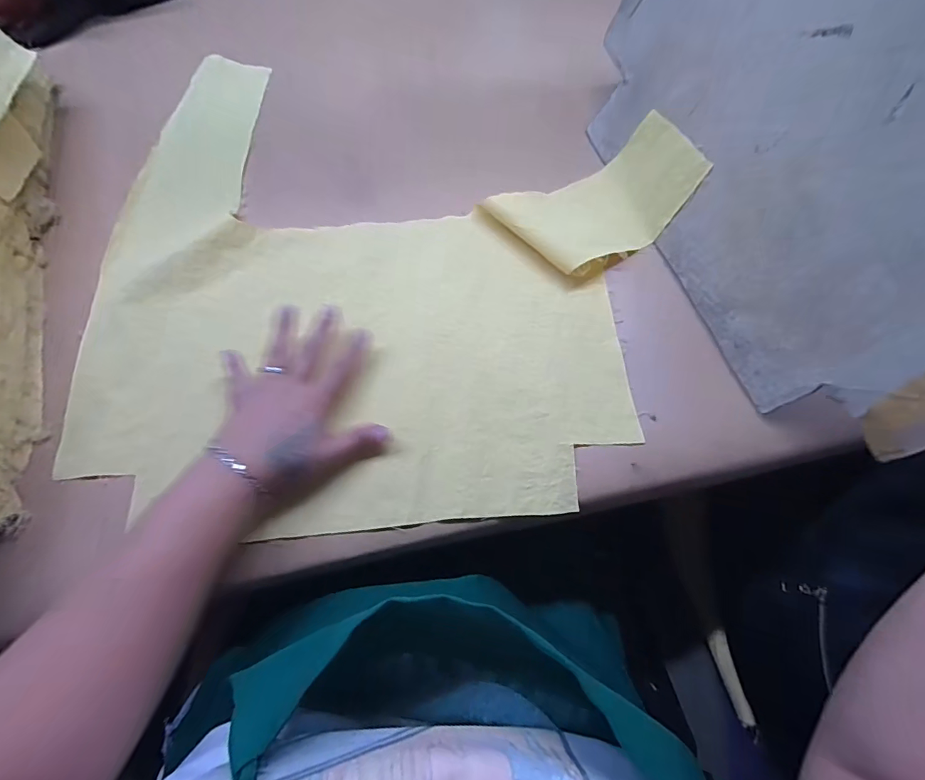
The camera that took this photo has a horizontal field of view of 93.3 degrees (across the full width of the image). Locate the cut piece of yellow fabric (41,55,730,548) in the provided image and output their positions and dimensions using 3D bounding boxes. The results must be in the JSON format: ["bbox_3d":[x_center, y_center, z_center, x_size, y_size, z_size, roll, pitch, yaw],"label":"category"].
[{"bbox_3d":[-0.067,-0.102,0.386,0.499,0.042,0.425,5,71,1],"label":"cut piece of yellow fabric"}]

